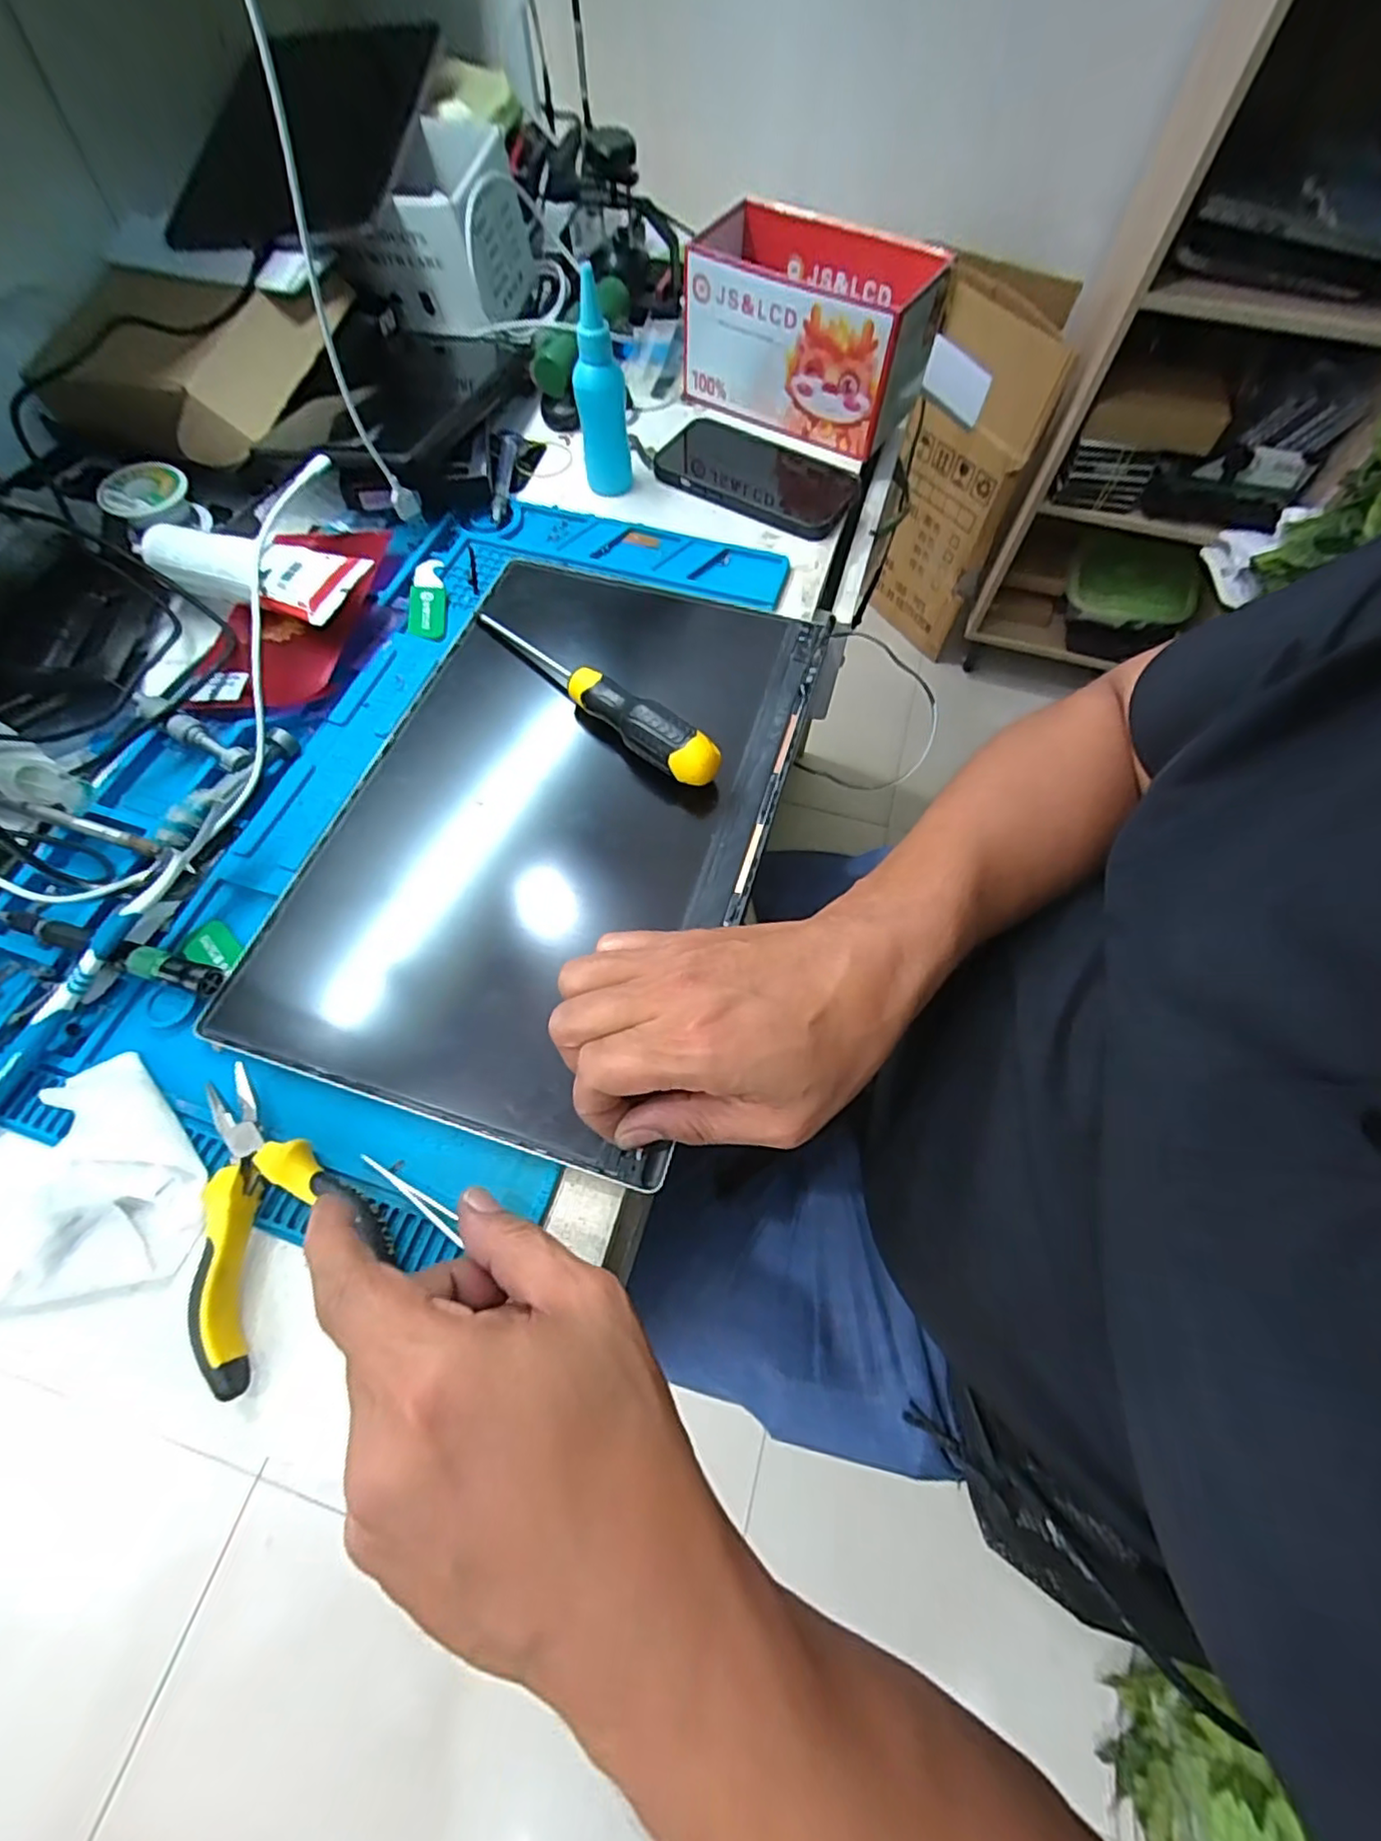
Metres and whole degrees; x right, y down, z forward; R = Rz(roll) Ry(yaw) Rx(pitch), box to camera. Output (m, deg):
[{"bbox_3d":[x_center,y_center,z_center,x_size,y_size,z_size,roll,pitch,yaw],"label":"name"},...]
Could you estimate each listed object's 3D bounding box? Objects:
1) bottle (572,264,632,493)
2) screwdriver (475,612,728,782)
[{"bbox_3d":[-0.062,-0.362,0.440,0.034,0.113,0.028,-6,65,-3],"label":"bottle"},{"bbox_3d":[-0.051,-0.126,0.362,0.160,0.024,0.023,37,70,16],"label":"screwdriver"}]

